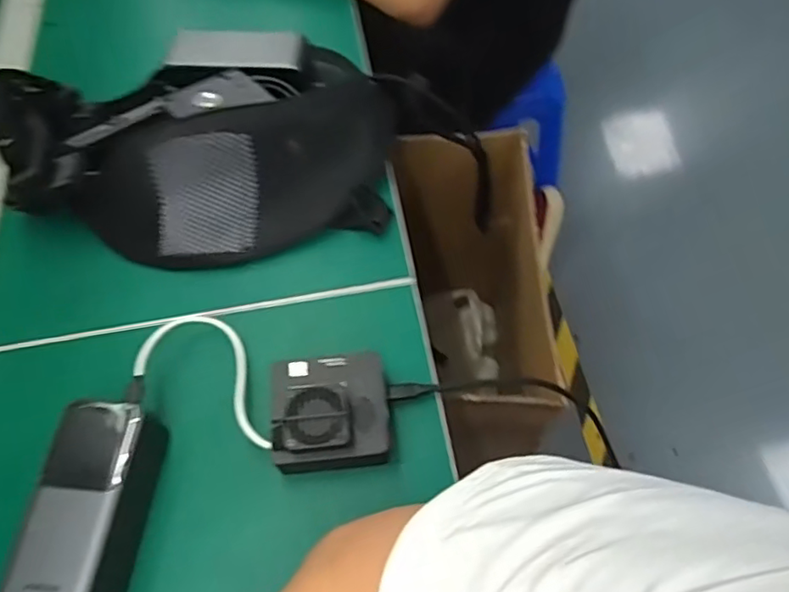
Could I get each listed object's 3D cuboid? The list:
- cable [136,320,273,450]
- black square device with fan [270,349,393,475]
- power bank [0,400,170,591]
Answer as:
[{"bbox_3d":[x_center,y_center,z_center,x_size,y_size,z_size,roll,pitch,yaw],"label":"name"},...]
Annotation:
[{"bbox_3d":[-0.124,0.053,0.423,0.124,0.026,0.065,24,64,13],"label":"cable"},{"bbox_3d":[-0.043,0.079,0.403,0.078,0.041,0.078,-8,61,-1],"label":"black square device with fan"},{"bbox_3d":[-0.191,0.140,0.378,0.057,0.055,0.135,5,61,4],"label":"power bank"}]

